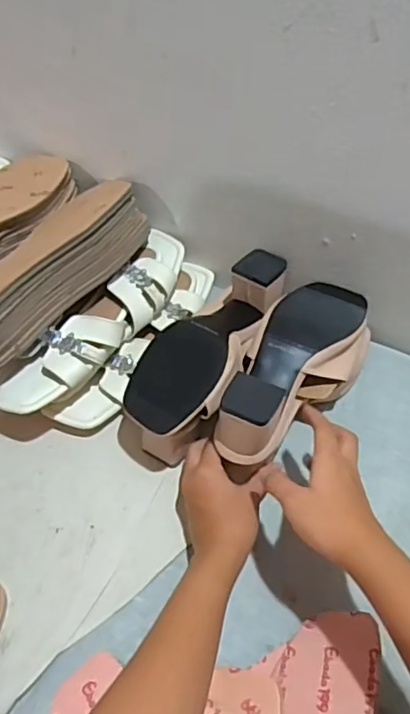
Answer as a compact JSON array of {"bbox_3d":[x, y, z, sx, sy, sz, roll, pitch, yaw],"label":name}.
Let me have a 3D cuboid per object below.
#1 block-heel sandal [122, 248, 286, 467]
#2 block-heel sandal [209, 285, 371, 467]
[{"bbox_3d":[0.003,-0.008,0.608,0.089,0.086,0.242,21,59,15],"label":"block-heel sandal"},{"bbox_3d":[0.090,0.011,0.583,0.093,0.087,0.236,30,51,20],"label":"block-heel sandal"}]

